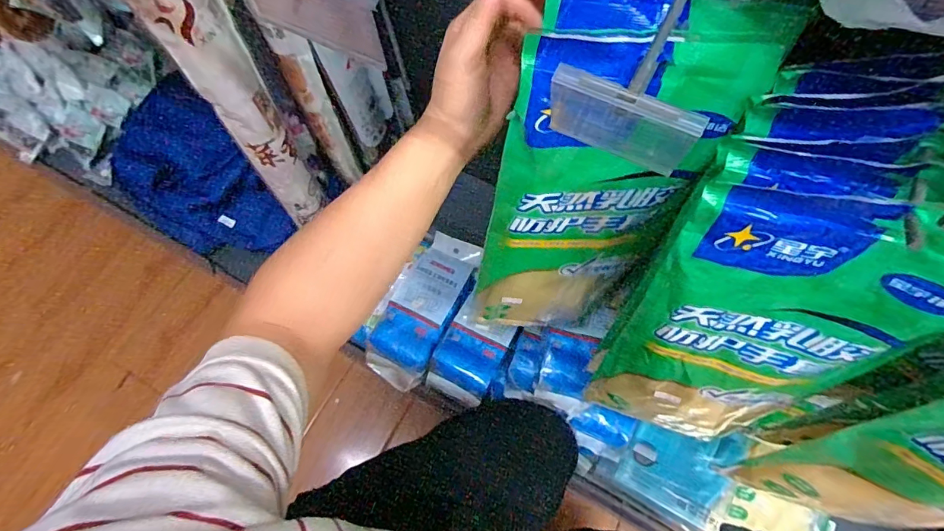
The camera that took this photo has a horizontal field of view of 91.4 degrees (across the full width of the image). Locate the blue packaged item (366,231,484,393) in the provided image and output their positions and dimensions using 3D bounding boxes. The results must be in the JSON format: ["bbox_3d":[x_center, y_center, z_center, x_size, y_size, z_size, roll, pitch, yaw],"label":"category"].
[{"bbox_3d":[-0.074,0.064,0.719,0.105,0.059,0.248,27,71,12],"label":"blue packaged item"}]

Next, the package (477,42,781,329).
[{"bbox_3d":[0.087,-0.013,0.408,0.144,0.388,0.028,-1,61,-4],"label":"package"}]

